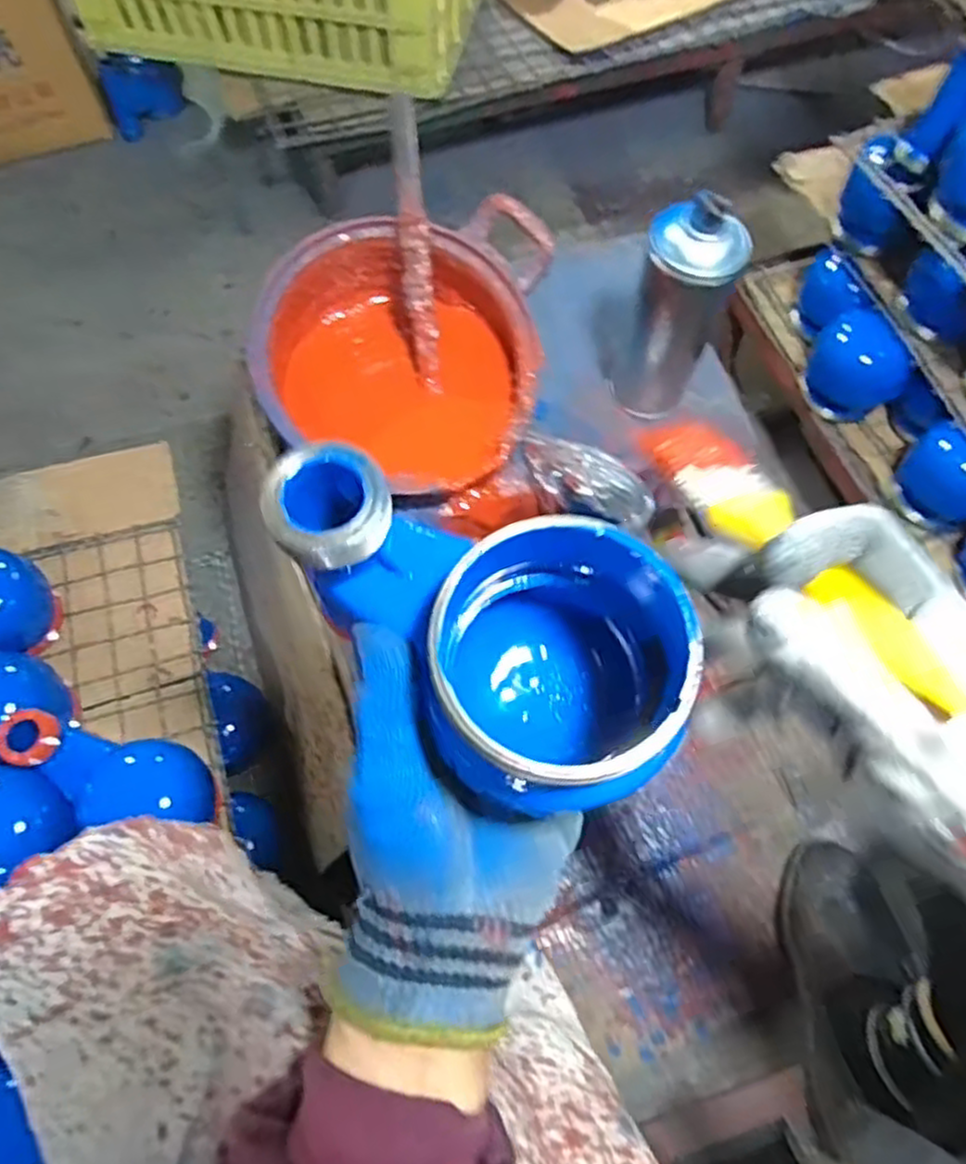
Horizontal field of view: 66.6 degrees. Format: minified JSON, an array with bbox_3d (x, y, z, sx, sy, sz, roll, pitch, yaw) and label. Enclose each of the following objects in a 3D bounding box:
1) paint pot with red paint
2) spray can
[{"bbox_3d":[-0.058,-0.169,0.557,0.195,0.113,0.210,0,66,1],"label":"paint pot with red paint"},{"bbox_3d":[0.143,-0.201,0.547,0.069,0.177,0.059,19,68,9],"label":"spray can"}]

